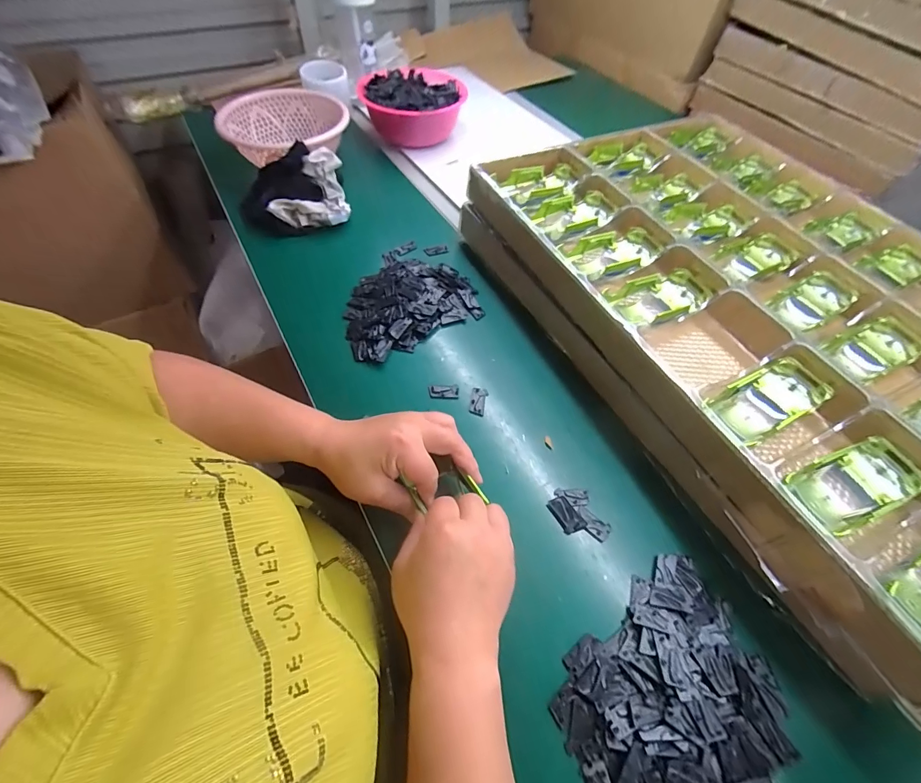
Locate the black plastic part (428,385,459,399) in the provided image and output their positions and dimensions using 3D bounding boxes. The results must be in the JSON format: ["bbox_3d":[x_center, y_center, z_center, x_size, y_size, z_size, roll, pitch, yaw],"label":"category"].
[{"bbox_3d":[-0.019,0.000,0.485,0.034,0.005,0.017,1,55,-3],"label":"black plastic part"}]

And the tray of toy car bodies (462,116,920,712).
[{"bbox_3d":[0.334,-0.146,0.532,0.466,0.114,0.649,-20,59,-17],"label":"tray of toy car bodies"}]

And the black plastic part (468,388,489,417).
[{"bbox_3d":[0.020,0.012,0.479,0.018,0.005,0.034,13,55,5],"label":"black plastic part"}]

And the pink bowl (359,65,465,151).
[{"bbox_3d":[-0.088,-0.527,0.791,0.188,0.087,0.175,-17,58,-15],"label":"pink bowl"}]

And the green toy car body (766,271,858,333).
[{"bbox_3d":[0.405,-0.102,0.479,0.077,0.033,0.054,-26,60,-21],"label":"green toy car body"}]

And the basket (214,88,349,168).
[{"bbox_3d":[-0.297,-0.437,0.731,0.203,0.080,0.231,-23,59,-19],"label":"basket"}]

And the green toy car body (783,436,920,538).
[{"bbox_3d":[0.337,0.078,0.357,0.098,0.031,0.055,-19,58,-17],"label":"green toy car body"}]

